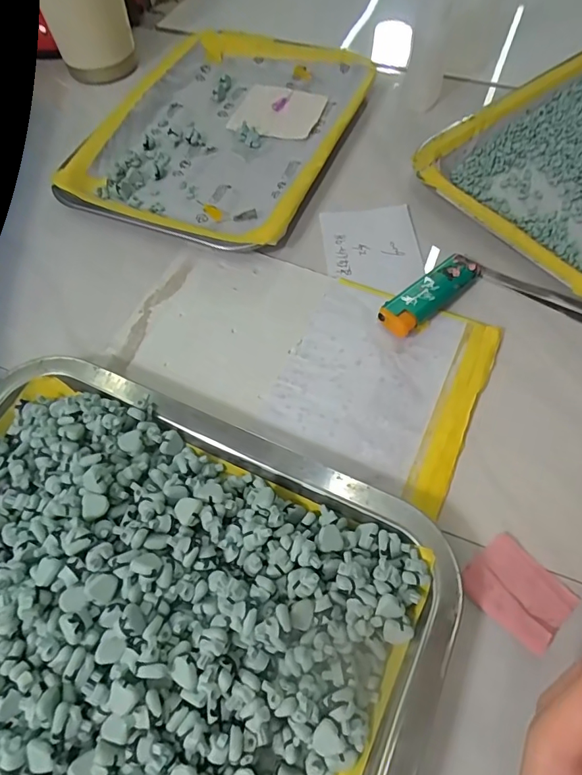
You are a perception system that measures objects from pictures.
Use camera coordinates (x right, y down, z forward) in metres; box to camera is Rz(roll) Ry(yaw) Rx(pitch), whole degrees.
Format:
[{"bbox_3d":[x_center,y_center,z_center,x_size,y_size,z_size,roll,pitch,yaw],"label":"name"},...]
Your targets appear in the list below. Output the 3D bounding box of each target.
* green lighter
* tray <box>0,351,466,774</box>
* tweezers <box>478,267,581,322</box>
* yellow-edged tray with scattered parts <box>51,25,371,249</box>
[{"bbox_3d":[0.087,-0.058,0.297,0.077,0.014,0.024,-40,67,-19],"label":"green lighter"},{"bbox_3d":[-0.074,0.096,0.207,0.259,0.033,0.193,23,64,14],"label":"tray"},{"bbox_3d":[0.177,-0.049,0.296,0.120,0.007,0.016,30,66,17],"label":"tweezers"},{"bbox_3d":[-0.051,-0.213,0.385,0.187,0.019,0.251,20,63,13],"label":"yellow-edged tray with scattered parts"}]

